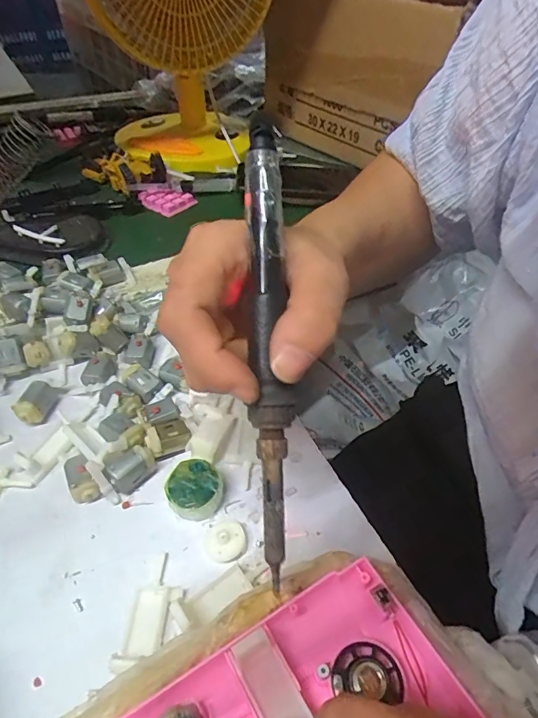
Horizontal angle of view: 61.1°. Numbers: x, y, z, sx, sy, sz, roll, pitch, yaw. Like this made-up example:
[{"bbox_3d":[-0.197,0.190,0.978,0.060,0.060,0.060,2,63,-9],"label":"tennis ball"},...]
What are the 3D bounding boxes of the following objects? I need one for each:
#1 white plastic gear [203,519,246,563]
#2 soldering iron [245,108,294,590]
[{"bbox_3d":[-0.025,0.102,0.259,0.023,0.005,0.023,0,47,0],"label":"white plastic gear"},{"bbox_3d":[0.000,-0.006,0.186,0.016,0.014,0.183,-2,87,-2],"label":"soldering iron"}]

